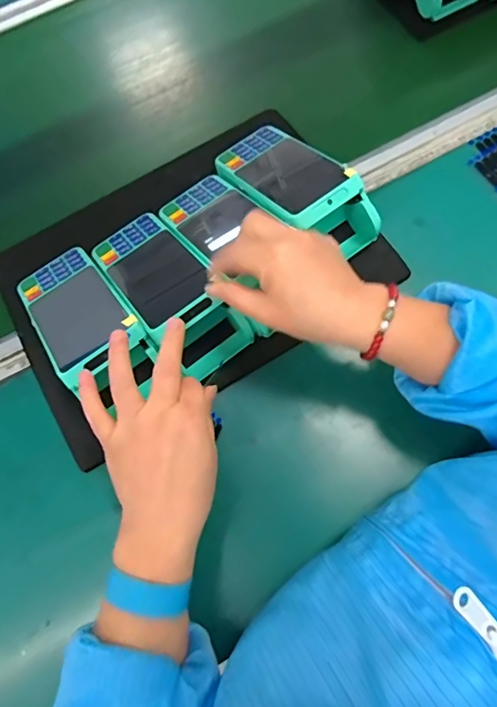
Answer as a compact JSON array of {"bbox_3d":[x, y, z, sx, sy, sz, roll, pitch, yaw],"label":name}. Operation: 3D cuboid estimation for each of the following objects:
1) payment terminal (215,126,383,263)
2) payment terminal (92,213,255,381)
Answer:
[{"bbox_3d":[0.047,-0.161,0.436,0.089,0.065,0.166,-36,77,-10],"label":"payment terminal"},{"bbox_3d":[-0.073,-0.060,0.416,0.074,0.045,0.179,-37,65,-11],"label":"payment terminal"}]

